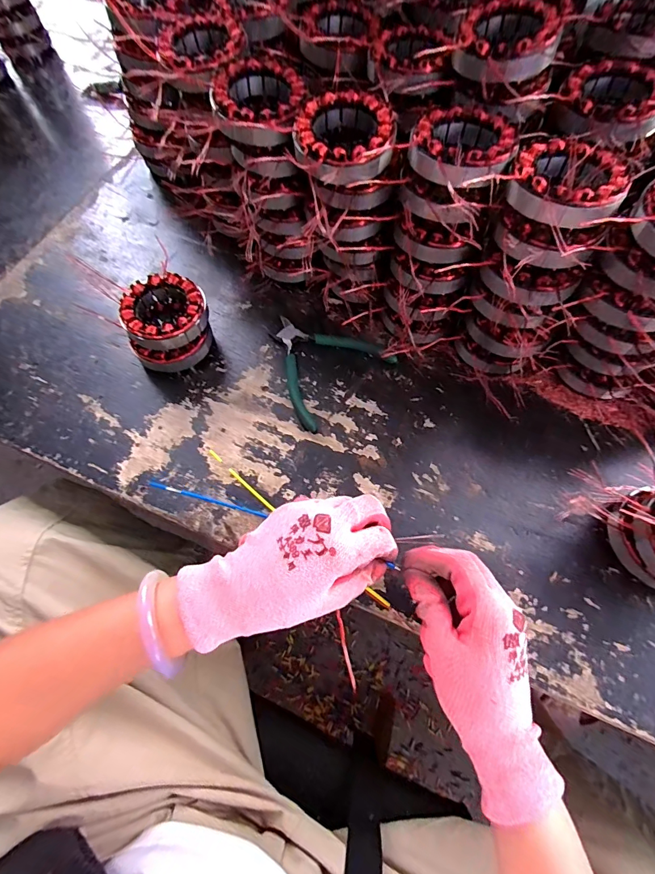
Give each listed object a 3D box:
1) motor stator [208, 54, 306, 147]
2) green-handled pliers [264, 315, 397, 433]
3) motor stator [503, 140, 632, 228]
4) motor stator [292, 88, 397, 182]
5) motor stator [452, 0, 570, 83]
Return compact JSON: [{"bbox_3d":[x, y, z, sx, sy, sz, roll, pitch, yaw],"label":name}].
[{"bbox_3d":[-0.064,-0.307,0.360,0.082,0.029,0.099,-4,66,0],"label":"motor stator"},{"bbox_3d":[-0.015,-0.094,0.451,0.131,0.013,0.137,-40,71,-14],"label":"green-handled pliers"},{"bbox_3d":[0.187,-0.198,0.307,0.083,0.026,0.083,22,69,11],"label":"motor stator"},{"bbox_3d":[0.015,-0.258,0.340,0.084,0.025,0.091,-1,66,2],"label":"motor stator"},{"bbox_3d":[0.157,-0.348,0.346,0.085,0.033,0.092,11,67,7],"label":"motor stator"}]

